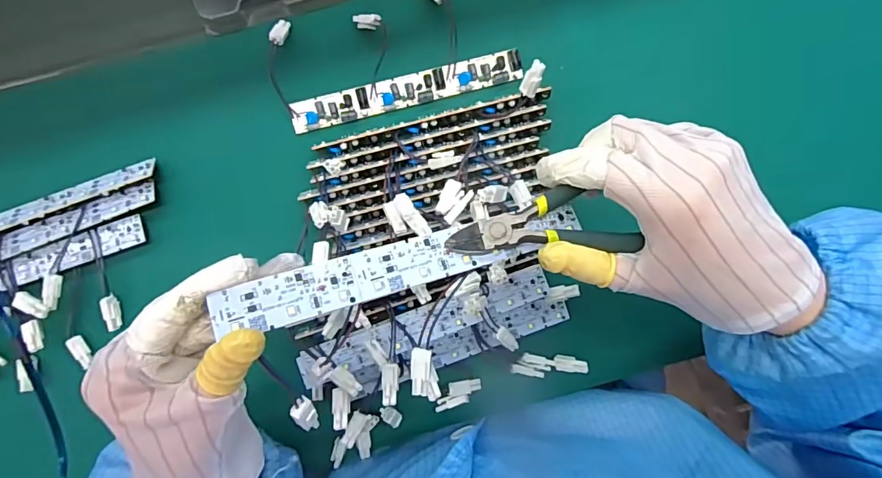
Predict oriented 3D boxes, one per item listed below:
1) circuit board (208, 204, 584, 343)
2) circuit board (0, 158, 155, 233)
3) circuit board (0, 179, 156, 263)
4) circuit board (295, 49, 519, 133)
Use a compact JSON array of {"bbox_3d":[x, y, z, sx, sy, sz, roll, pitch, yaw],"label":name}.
[{"bbox_3d":[-0.011,0.011,0.237,0.187,0.005,0.024,-14,85,-19],"label":"circuit board"},{"bbox_3d":[-0.319,-0.025,0.374,0.189,0.010,0.019,-21,86,-2],"label":"circuit board"},{"bbox_3d":[-0.314,-0.003,0.373,0.183,0.009,0.025,-22,68,-3],"label":"circuit board"},{"bbox_3d":[-0.027,-0.121,0.388,0.189,0.006,0.025,-15,106,-2],"label":"circuit board"}]

